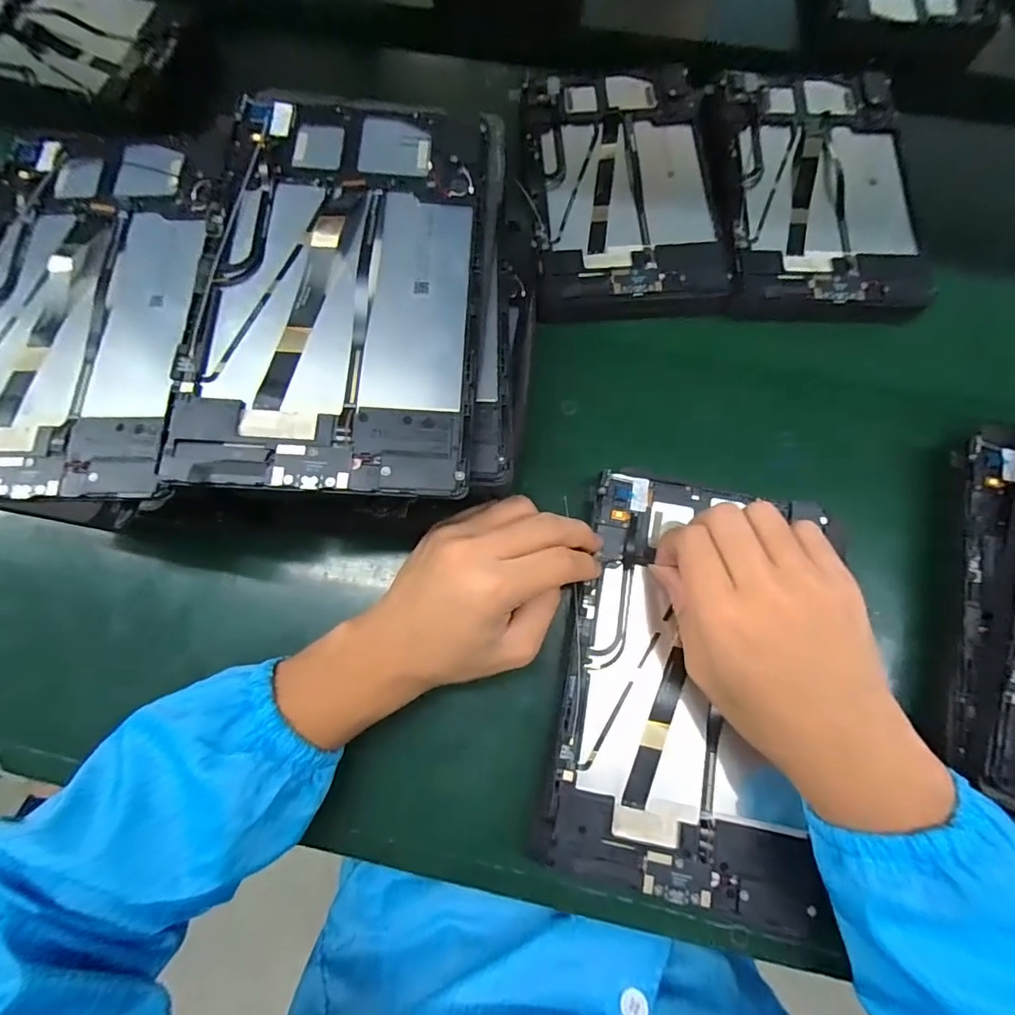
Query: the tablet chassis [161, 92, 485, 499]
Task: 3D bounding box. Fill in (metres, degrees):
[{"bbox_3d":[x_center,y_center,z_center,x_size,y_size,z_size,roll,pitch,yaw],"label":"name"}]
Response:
[{"bbox_3d":[-0.089,-0.123,0.267,0.144,0.007,0.236,3,75,-2],"label":"tablet chassis"}]

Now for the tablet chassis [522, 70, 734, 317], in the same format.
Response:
[{"bbox_3d":[0.096,-0.269,0.410,0.154,0.010,0.252,-3,74,0],"label":"tablet chassis"}]

